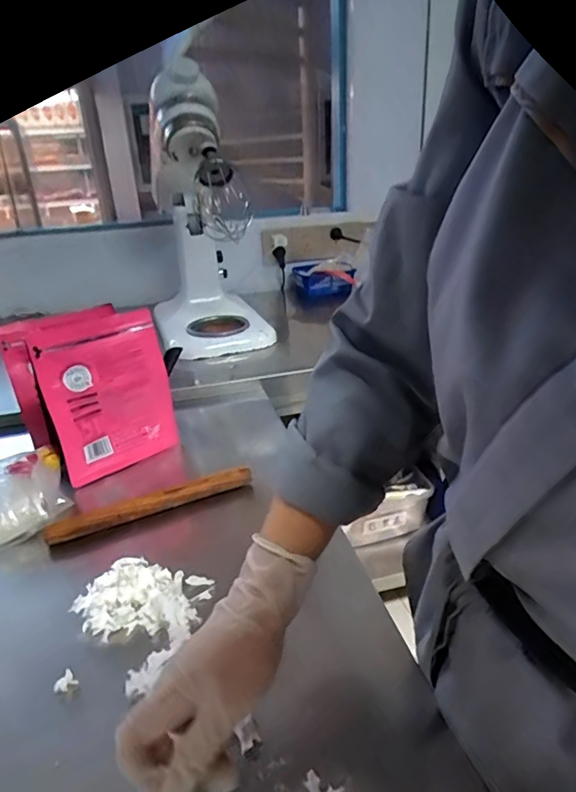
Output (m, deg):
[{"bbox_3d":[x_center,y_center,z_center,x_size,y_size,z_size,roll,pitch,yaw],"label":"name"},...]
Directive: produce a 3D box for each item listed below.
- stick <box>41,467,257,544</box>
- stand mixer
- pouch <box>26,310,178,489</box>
[{"bbox_3d":[-0.154,0.122,0.580,0.233,0.024,0.012,-14,12,-23],"label":"stick"},{"bbox_3d":[-0.191,-0.408,1.150,0.284,0.510,0.502,-4,26,-2],"label":"stand mixer"},{"bbox_3d":[-0.227,0.000,0.653,0.160,0.190,0.023,-24,33,-37],"label":"pouch"}]

